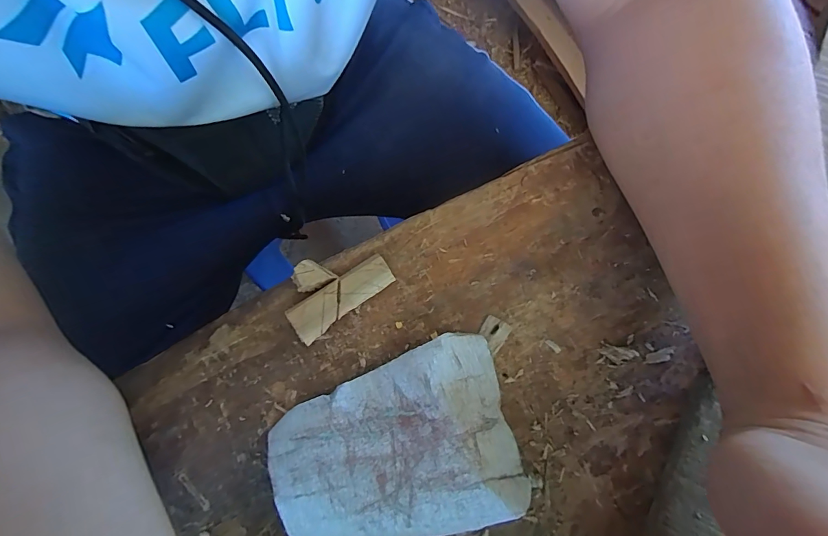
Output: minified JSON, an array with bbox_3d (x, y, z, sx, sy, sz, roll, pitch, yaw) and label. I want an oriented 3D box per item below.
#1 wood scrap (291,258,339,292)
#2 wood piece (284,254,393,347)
[{"bbox_3d":[-0.058,0.006,0.231,0.021,0.007,0.018,34,78,10],"label":"wood scrap"},{"bbox_3d":[-0.040,0.016,0.225,0.060,0.009,0.019,-35,77,-8],"label":"wood piece"}]

